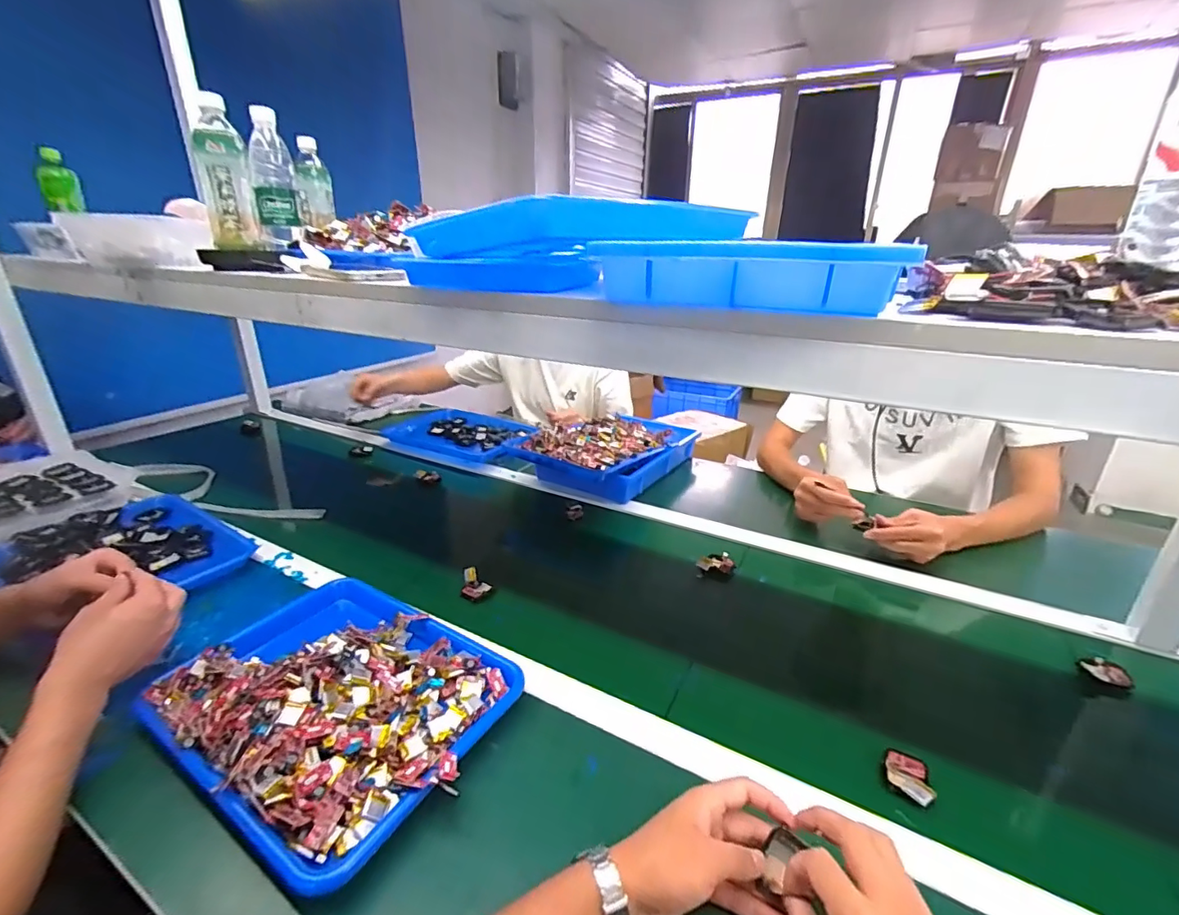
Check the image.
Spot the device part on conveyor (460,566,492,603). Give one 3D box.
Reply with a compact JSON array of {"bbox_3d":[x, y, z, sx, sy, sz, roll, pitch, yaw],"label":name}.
[{"bbox_3d":[-0.161,0.180,0.731,0.039,0.027,0.040,-3,22,-7],"label":"device part on conveyor"}]

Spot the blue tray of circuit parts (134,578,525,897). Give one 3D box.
[{"bbox_3d":[-0.263,0.240,0.538,0.337,0.063,0.260,14,26,30],"label":"blue tray of circuit parts"}]

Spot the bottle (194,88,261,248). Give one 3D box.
[{"bbox_3d":[-0.514,-0.400,0.719,0.058,0.188,0.063,-12,25,-27],"label":"bottle"}]

